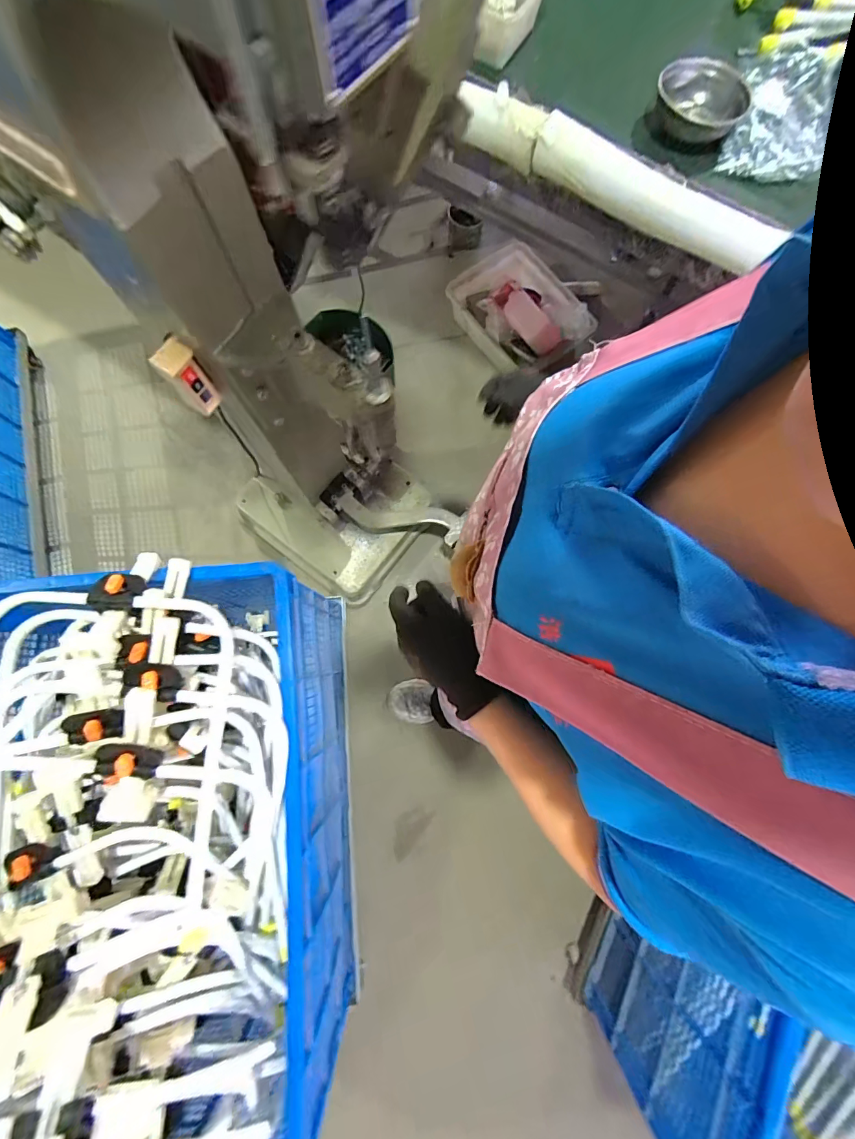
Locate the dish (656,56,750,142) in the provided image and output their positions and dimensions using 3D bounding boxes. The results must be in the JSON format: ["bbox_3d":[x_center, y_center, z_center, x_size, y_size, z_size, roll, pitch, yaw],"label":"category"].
[{"bbox_3d":[0.447,-0.770,0.697,0.143,0.048,0.137,0,78,-1],"label":"dish"}]

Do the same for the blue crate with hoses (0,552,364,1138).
[{"bbox_3d":[-0.544,0.511,0.796,0.666,0.697,0.985,-5,78,-2],"label":"blue crate with hoses"}]

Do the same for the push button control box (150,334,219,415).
[{"bbox_3d":[-0.372,-0.296,0.664,0.046,0.123,0.052,36,80,7],"label":"push button control box"}]

